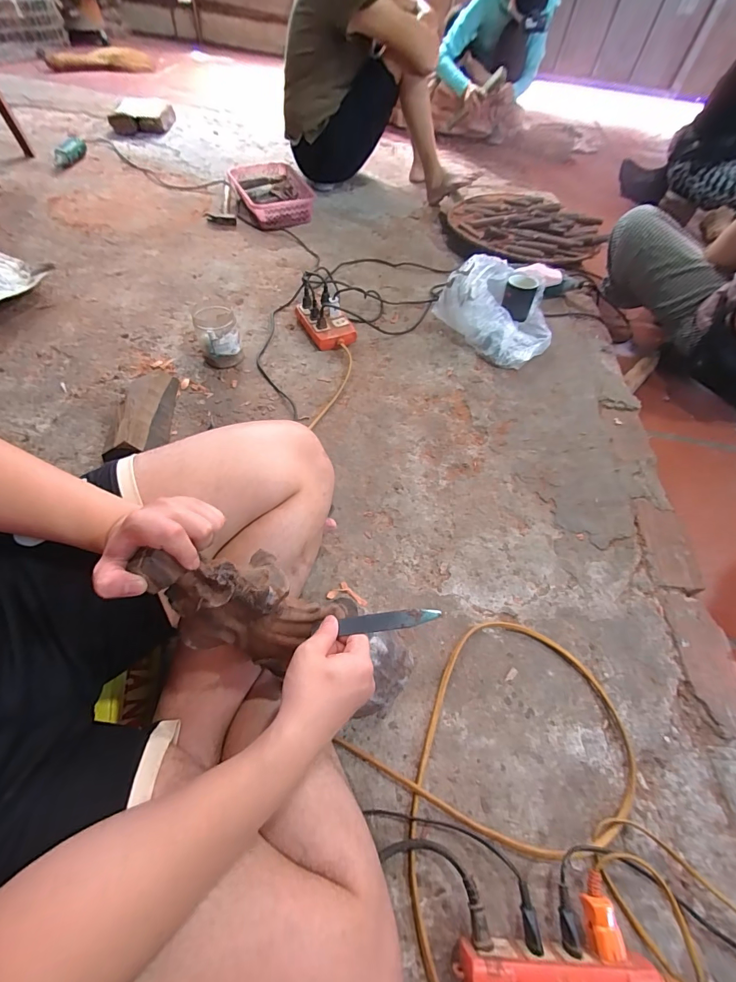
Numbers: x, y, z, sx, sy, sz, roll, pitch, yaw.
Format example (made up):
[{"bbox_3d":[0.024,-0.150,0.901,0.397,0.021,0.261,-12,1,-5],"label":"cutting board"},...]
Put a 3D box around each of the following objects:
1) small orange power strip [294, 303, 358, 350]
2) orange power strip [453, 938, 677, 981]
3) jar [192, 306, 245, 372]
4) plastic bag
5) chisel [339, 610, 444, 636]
[{"bbox_3d":[-0.110,-0.435,0.998,0.112,0.042,0.167,-21,63,-17],"label":"small orange power strip"},{"bbox_3d":[0.203,0.496,0.392,0.216,0.062,0.037,5,58,-3],"label":"orange power strip"},{"bbox_3d":[-0.346,-0.360,0.886,0.093,0.110,0.105,-16,62,-15],"label":"jar"},{"bbox_3d":[0.361,-0.478,0.990,0.238,0.142,0.272,-34,68,-23],"label":"plastic bag"},{"bbox_3d":[0.019,0.130,0.383,0.104,0.007,0.019,-15,55,20],"label":"chisel"}]

